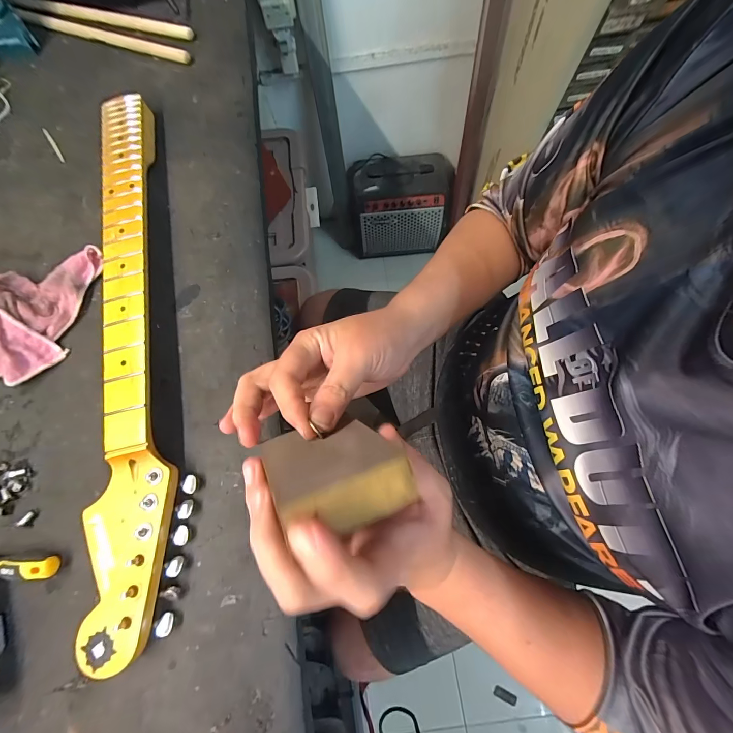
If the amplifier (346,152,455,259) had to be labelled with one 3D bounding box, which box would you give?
[{"bbox_3d":[0.107,-0.539,1.160,0.338,0.282,0.202,0,74,3],"label":"amplifier"}]

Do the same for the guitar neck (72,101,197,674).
[{"bbox_3d":[-0.257,-0.054,0.369,0.093,0.036,0.645,-11,75,-3],"label":"guitar neck"}]

